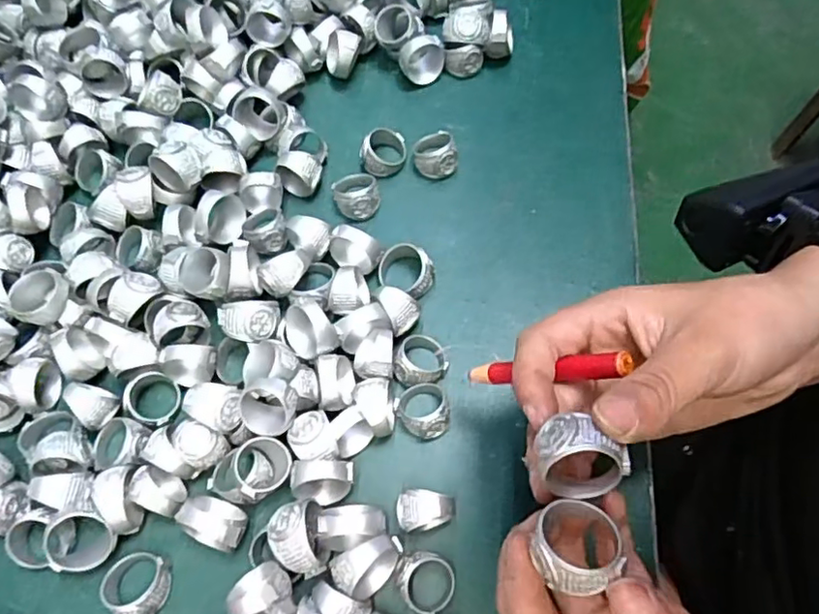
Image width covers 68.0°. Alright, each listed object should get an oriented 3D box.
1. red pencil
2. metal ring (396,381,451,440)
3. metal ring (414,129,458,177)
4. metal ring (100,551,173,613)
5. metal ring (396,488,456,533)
[{"bbox_3d":[0.049,0.024,0.227,0.006,0.072,0.009,31,64,-29],"label":"red pencil"},{"bbox_3d":[0.006,0.046,0.280,0.023,0.016,0.026,-10,67,-4],"label":"metal ring"},{"bbox_3d":[0.014,-0.085,0.332,0.022,0.015,0.026,-7,67,-2],"label":"metal ring"},{"bbox_3d":[-0.115,0.117,0.254,0.028,0.008,0.028,8,40,-7],"label":"metal ring"},{"bbox_3d":[0.007,0.088,0.259,0.024,0.025,0.016,2,67,2],"label":"metal ring"}]

